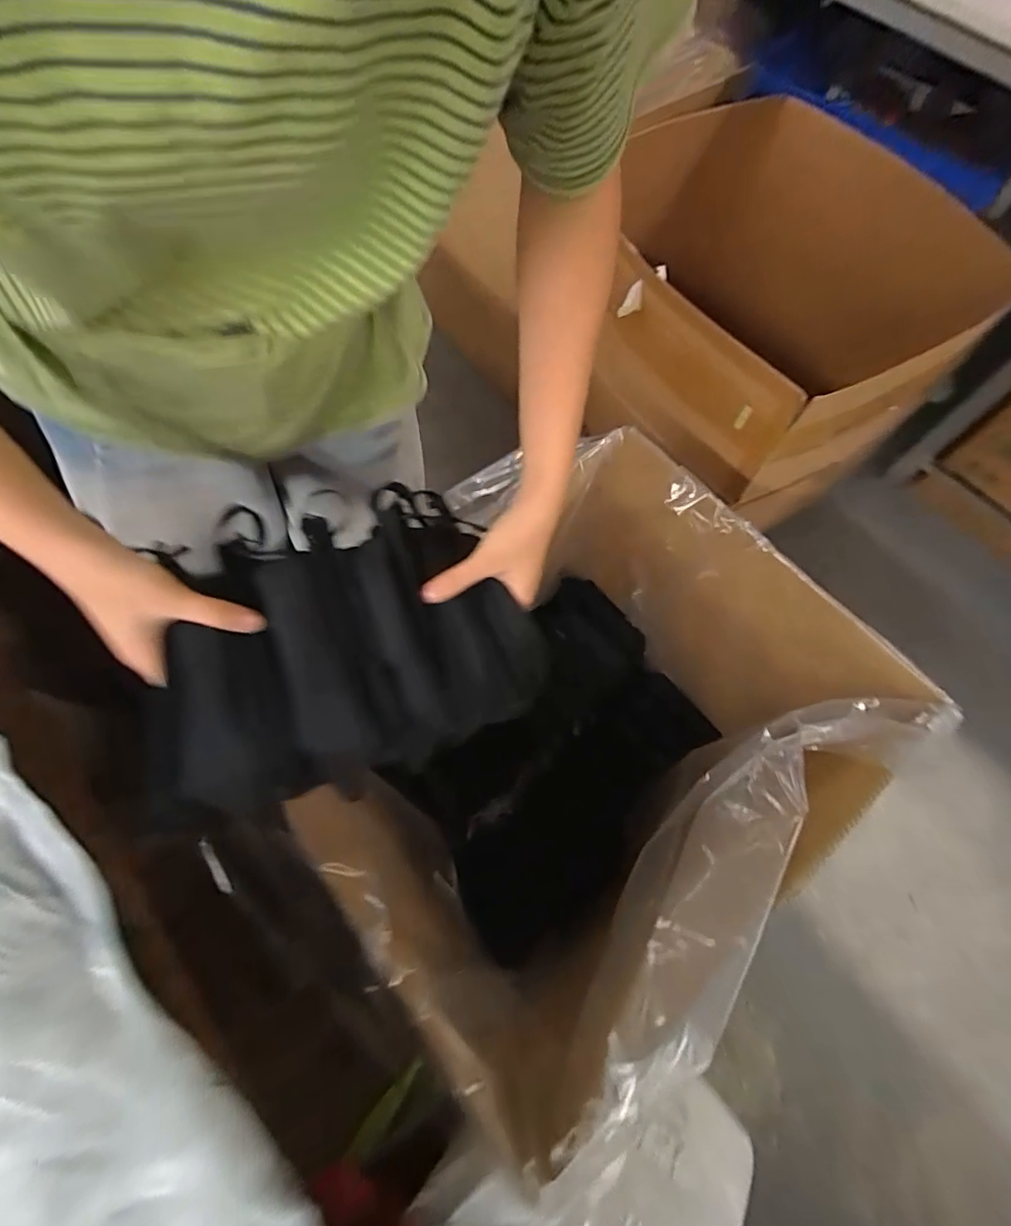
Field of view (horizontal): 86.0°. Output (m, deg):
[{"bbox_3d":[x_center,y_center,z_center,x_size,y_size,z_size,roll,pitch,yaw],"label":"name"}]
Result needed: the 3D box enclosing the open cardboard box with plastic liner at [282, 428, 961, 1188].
[{"bbox_3d":[0.074,0.180,0.800,0.608,0.513,0.542,-41,75,-16],"label":"open cardboard box with plastic liner"}]

